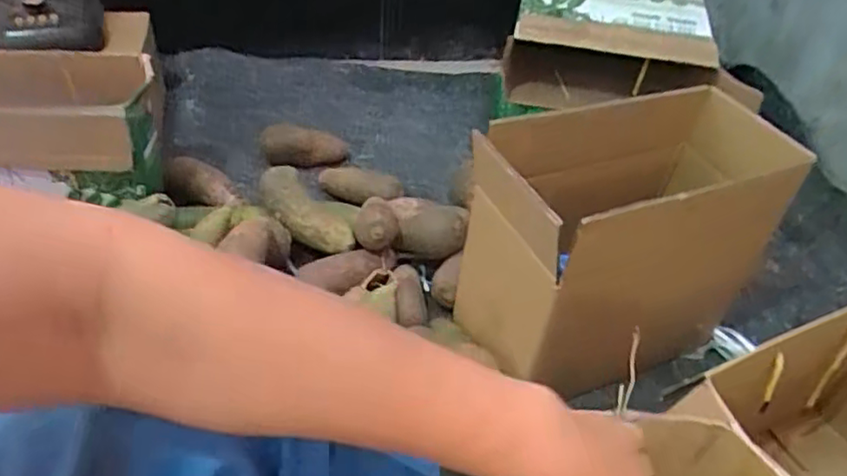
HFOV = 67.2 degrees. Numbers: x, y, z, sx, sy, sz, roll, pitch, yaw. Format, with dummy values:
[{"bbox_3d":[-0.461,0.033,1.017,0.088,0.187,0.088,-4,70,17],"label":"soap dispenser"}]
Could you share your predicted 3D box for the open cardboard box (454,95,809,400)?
[{"bbox_3d":[0.290,0.002,0.860,0.441,0.338,0.218,-17,46,-24],"label":"open cardboard box"}]

